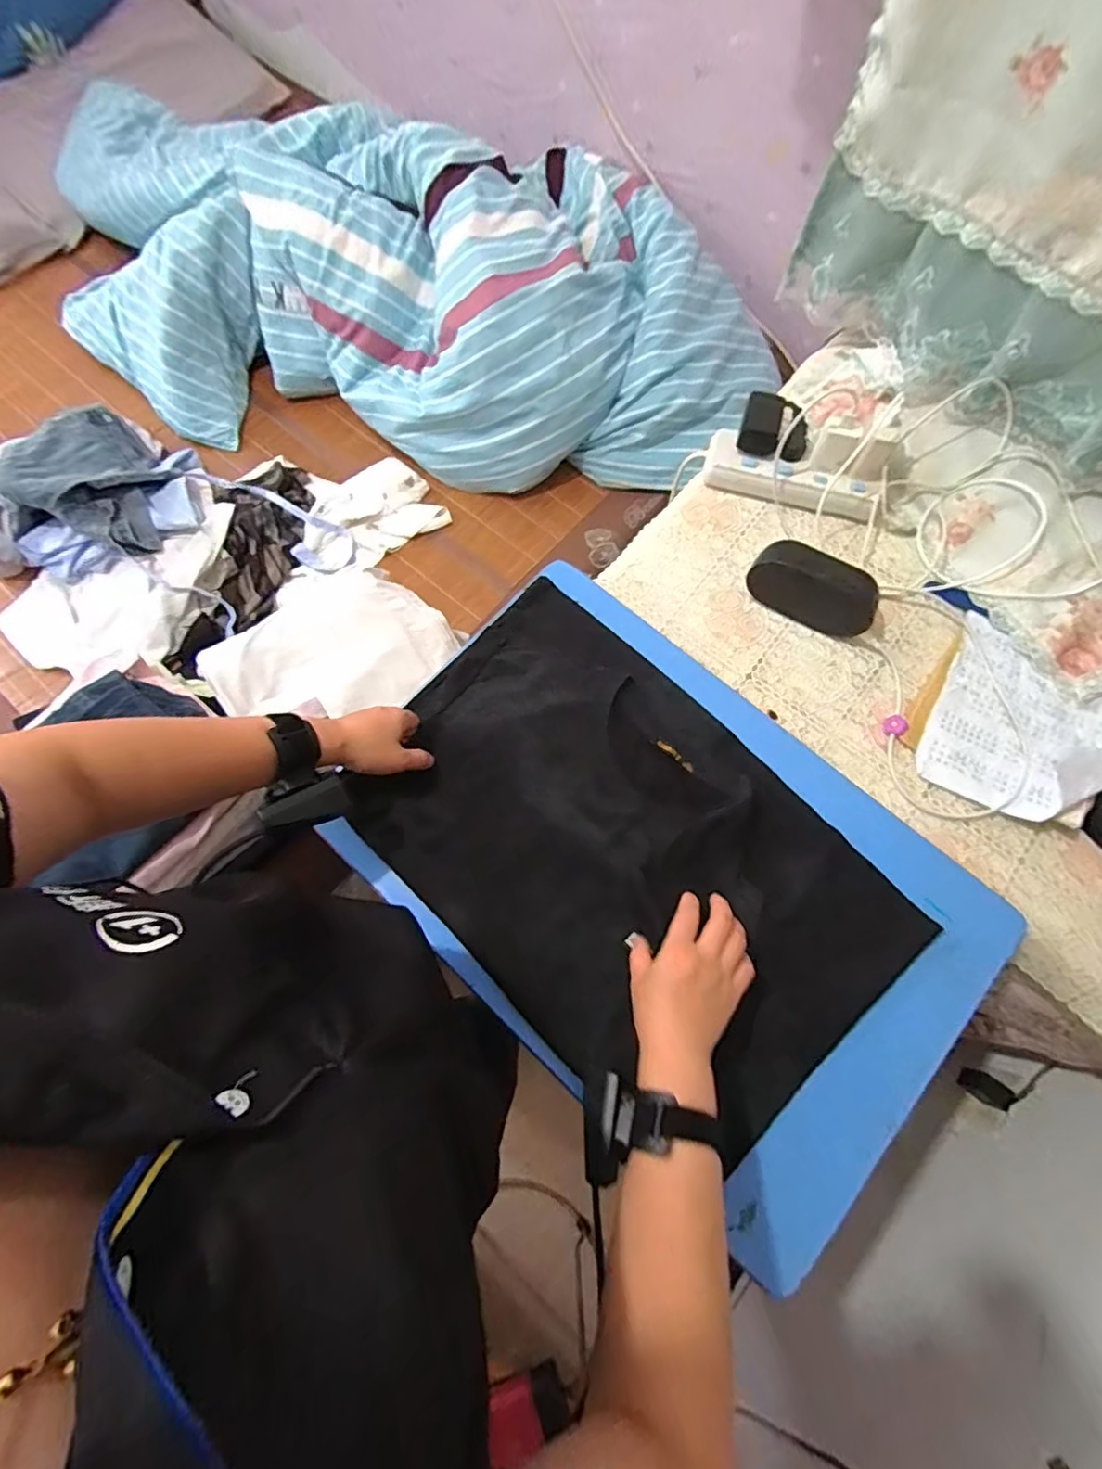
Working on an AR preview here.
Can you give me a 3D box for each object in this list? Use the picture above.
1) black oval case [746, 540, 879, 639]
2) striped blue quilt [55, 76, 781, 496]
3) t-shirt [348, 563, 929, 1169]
[{"bbox_3d":[0.286,-0.159,0.638,0.135,0.060,0.054,27,74,9],"label":"black oval case"},{"bbox_3d":[-0.340,-0.864,1.104,1.431,0.288,0.625,15,73,5],"label":"striped blue quilt"},{"bbox_3d":[0.057,0.115,0.564,0.327,0.032,0.510,-43,77,-12],"label":"t-shirt"}]

